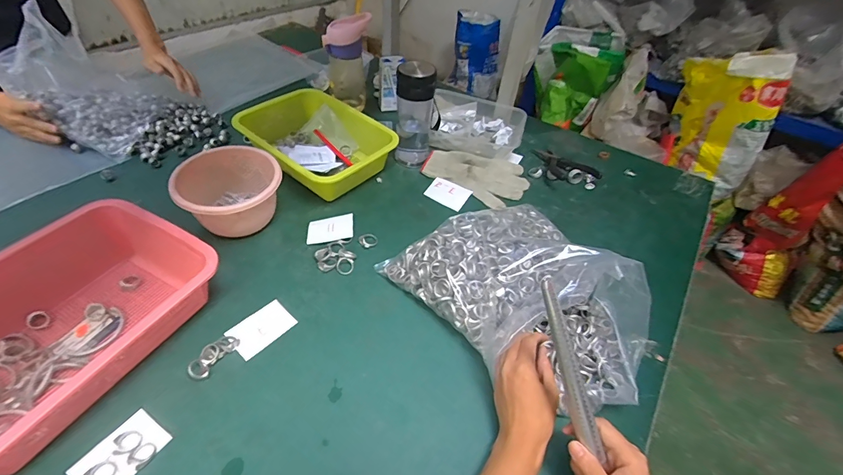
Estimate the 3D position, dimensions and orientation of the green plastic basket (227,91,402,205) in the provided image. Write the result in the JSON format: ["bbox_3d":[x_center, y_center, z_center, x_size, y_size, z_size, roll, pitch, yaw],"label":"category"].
[{"bbox_3d":[-0.199,-0.174,0.721,0.257,0.078,0.192,34,53,23],"label":"green plastic basket"}]

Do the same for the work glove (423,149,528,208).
[{"bbox_3d":[0.110,-0.130,0.753,0.186,0.021,0.134,32,52,21],"label":"work glove"}]

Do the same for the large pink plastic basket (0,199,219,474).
[{"bbox_3d":[-0.422,0.091,0.449,0.227,0.080,0.301,26,50,17],"label":"large pink plastic basket"}]

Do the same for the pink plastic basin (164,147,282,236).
[{"bbox_3d":[-0.292,-0.064,0.608,0.142,0.091,0.142,3,47,-3],"label":"pink plastic basin"}]

